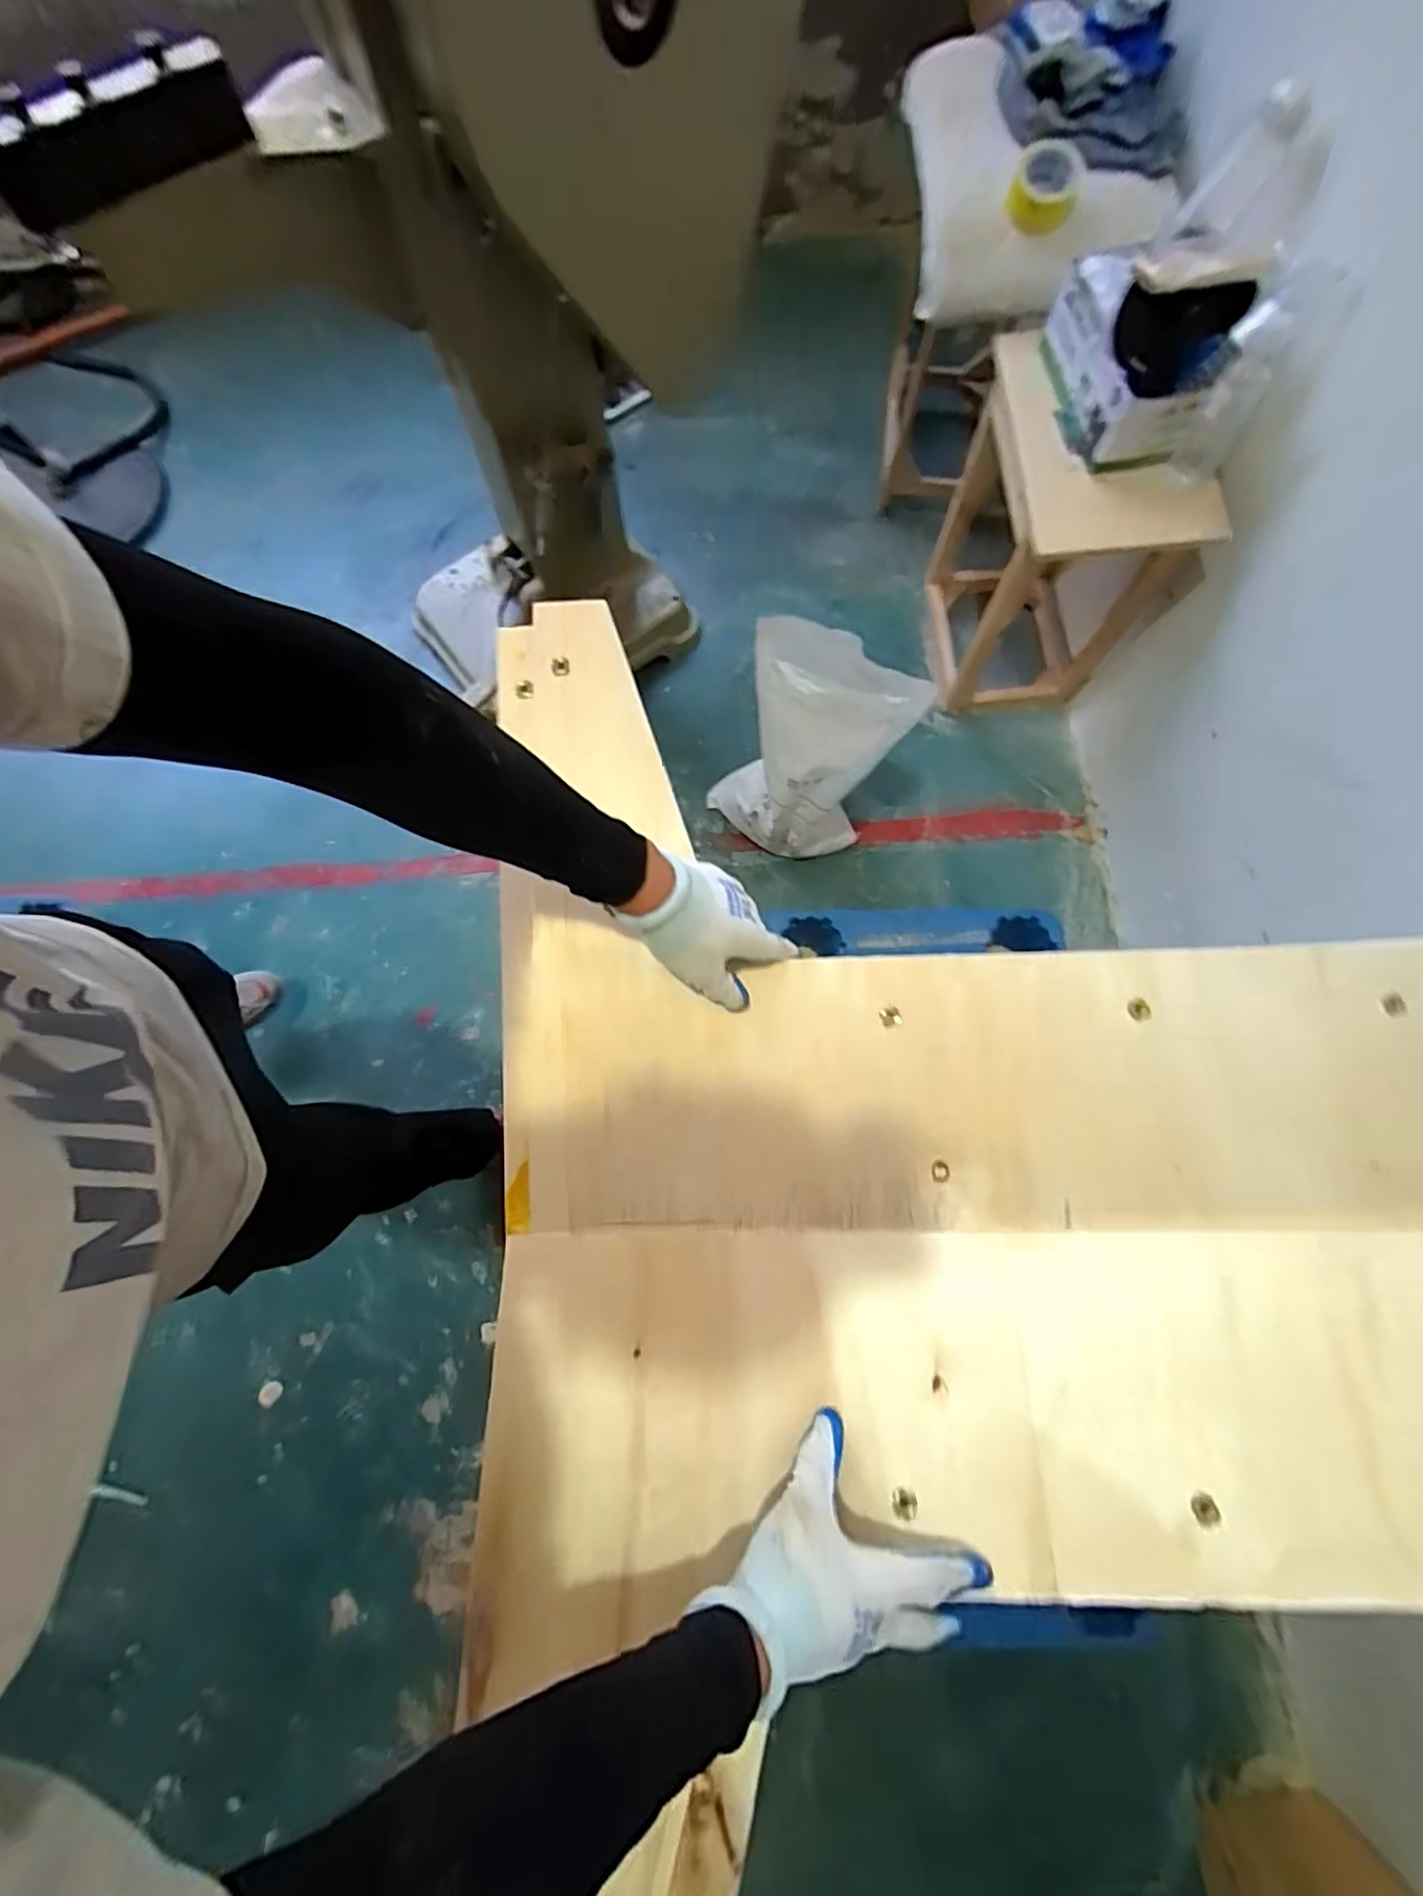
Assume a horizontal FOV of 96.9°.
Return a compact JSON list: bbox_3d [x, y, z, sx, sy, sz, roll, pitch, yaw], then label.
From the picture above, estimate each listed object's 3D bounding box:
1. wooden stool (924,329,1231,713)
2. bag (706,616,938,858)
[{"bbox_3d":[0.696,-0.823,1.301,0.333,0.527,0.459,-3,77,-1],"label":"wooden stool"},{"bbox_3d":[0.179,-0.373,1.241,0.291,0.438,0.263,42,80,8],"label":"bag"}]

